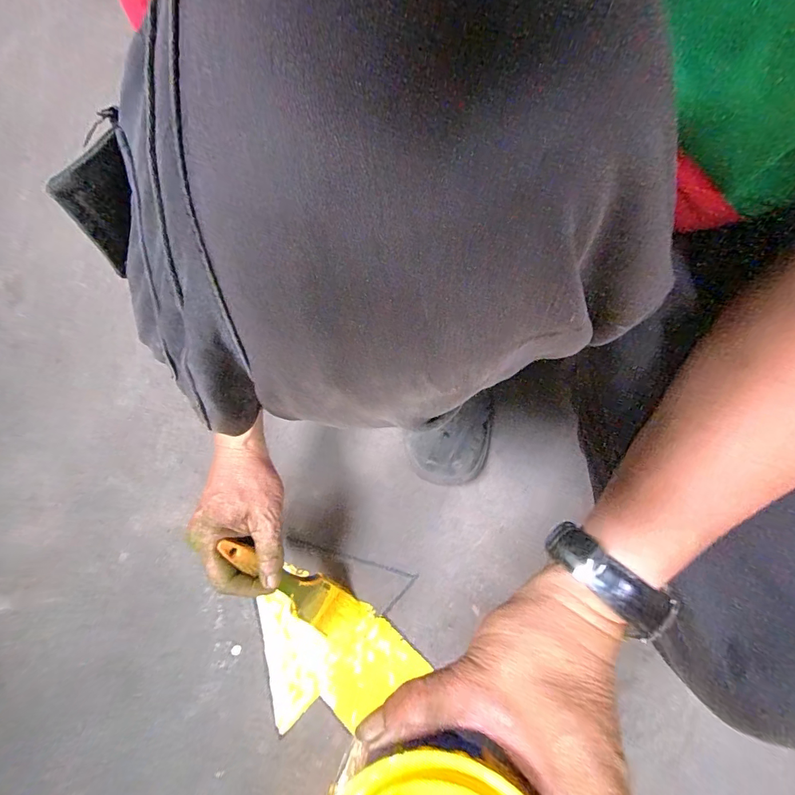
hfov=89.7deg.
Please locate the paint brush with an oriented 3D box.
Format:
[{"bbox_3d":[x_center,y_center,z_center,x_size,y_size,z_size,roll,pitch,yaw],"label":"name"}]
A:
[{"bbox_3d":[-0.102,0.176,0.377,0.020,0.164,0.042,16,61,49],"label":"paint brush"}]

